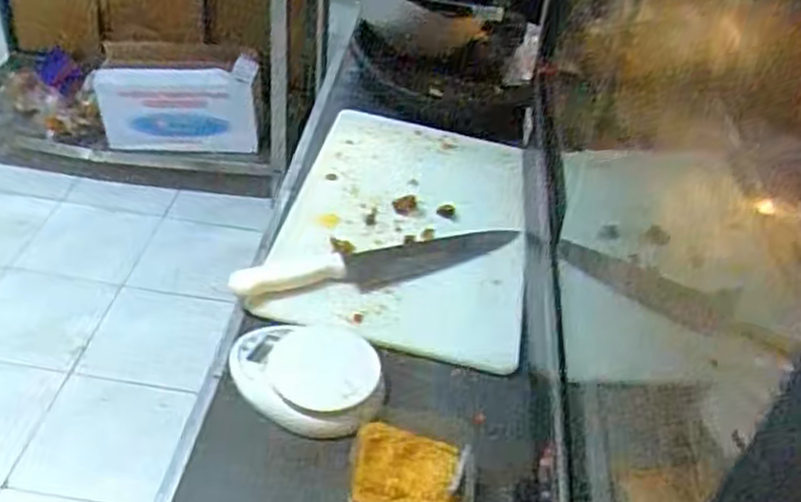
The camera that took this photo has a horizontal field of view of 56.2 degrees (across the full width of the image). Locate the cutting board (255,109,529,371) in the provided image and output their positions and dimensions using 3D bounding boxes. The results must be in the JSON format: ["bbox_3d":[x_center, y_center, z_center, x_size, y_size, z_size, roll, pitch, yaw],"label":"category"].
[{"bbox_3d":[0.010,-0.043,0.938,0.290,0.024,0.440,9,40,2],"label":"cutting board"}]

